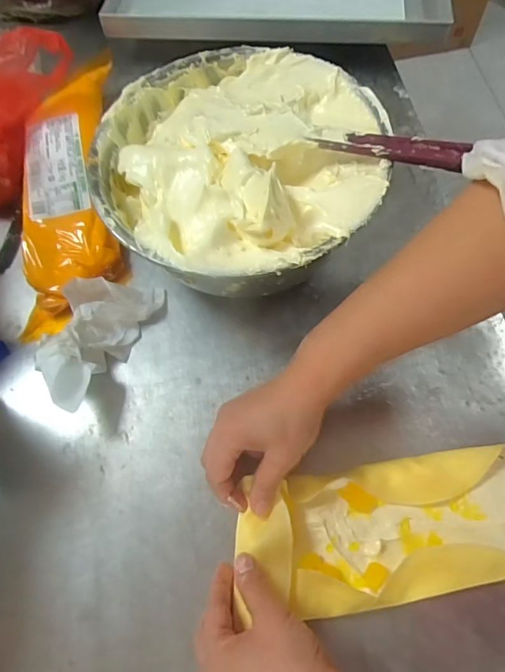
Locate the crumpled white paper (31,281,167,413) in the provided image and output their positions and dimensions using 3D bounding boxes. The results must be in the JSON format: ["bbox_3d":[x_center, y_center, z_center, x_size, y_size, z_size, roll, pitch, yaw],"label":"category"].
[{"bbox_3d":[-0.150,-0.002,0.434,0.073,0.055,0.150,16,51,12],"label":"crumpled white paper"}]

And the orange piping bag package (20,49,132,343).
[{"bbox_3d":[-0.202,-0.175,0.520,0.105,0.074,0.362,-7,64,-3],"label":"orange piping bag package"}]

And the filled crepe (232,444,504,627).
[{"bbox_3d":[0.109,0.149,0.358,0.235,0.026,0.099,-9,61,-5],"label":"filled crepe"}]

